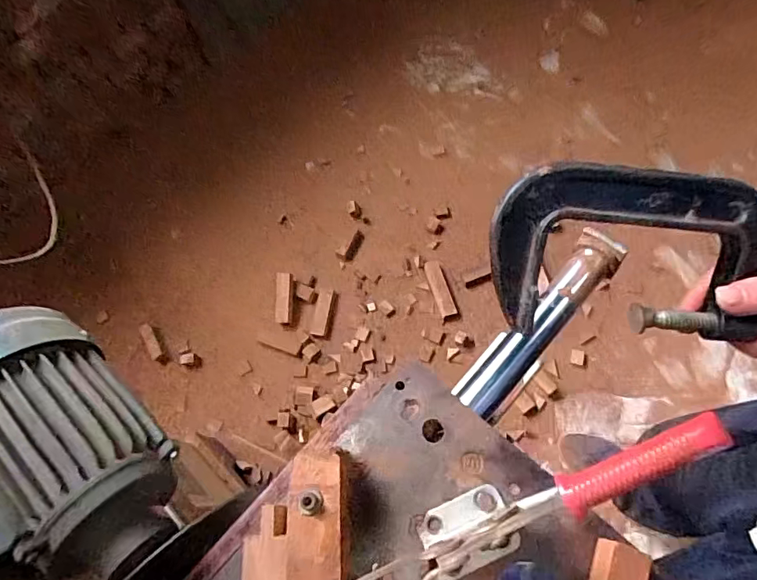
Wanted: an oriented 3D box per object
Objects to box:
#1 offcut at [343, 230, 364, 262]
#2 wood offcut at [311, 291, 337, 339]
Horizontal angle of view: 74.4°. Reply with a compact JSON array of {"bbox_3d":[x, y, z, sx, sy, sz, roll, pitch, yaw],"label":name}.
[{"bbox_3d":[-0.070,-0.126,1.450,0.029,0.012,0.100,23,79,14],"label":"offcut"},{"bbox_3d":[-0.149,0.064,1.362,0.047,0.016,0.135,10,69,10],"label":"wood offcut"}]

